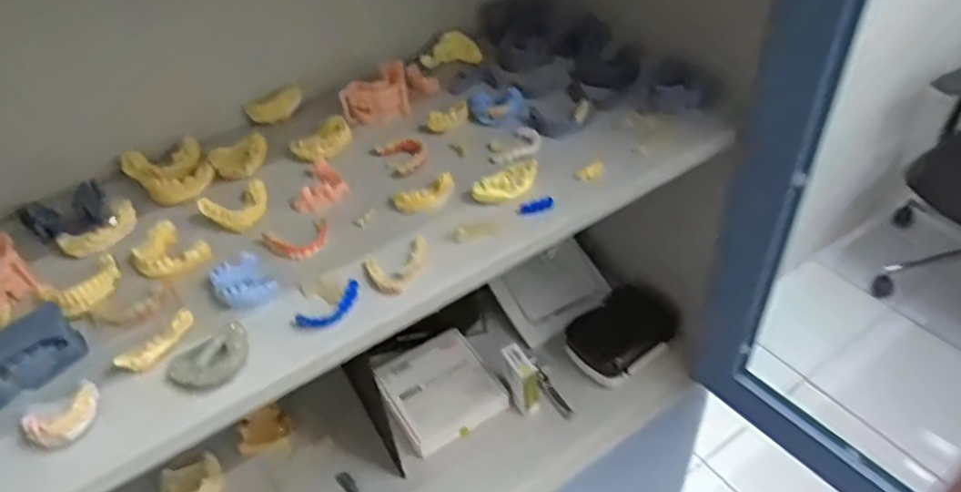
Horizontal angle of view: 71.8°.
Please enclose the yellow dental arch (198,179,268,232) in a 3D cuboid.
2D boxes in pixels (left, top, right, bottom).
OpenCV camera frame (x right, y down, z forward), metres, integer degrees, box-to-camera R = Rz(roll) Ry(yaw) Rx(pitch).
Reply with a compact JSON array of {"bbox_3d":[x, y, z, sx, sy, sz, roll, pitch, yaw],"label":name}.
[{"bbox_3d":[-0.225,-0.034,0.620,0.061,0.019,0.051,-26,46,-20],"label":"yellow dental arch"}]

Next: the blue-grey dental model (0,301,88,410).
[{"bbox_3d":[-0.354,0.086,0.500,0.093,0.040,0.034,-36,50,-29],"label":"blue-grey dental model"}]

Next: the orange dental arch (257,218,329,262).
[{"bbox_3d":[-0.160,-0.004,0.593,0.061,0.019,0.046,-27,47,-22],"label":"orange dental arch"}]

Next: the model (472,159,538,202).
[{"bbox_3d":[0.025,-0.059,0.618,0.065,0.021,0.026,-19,44,-14],"label":"model"}]

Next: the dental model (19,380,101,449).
[{"bbox_3d":[-0.289,0.119,0.464,0.030,0.017,0.049,30,54,33],"label":"dental model"}]

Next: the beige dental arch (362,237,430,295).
[{"bbox_3d":[-0.065,0.017,0.558,0.058,0.012,0.039,-27,46,-21],"label":"beige dental arch"}]

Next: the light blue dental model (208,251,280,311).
[{"bbox_3d":[-0.197,0.031,0.552,0.041,0.016,0.060,-31,48,-24],"label":"light blue dental model"}]

